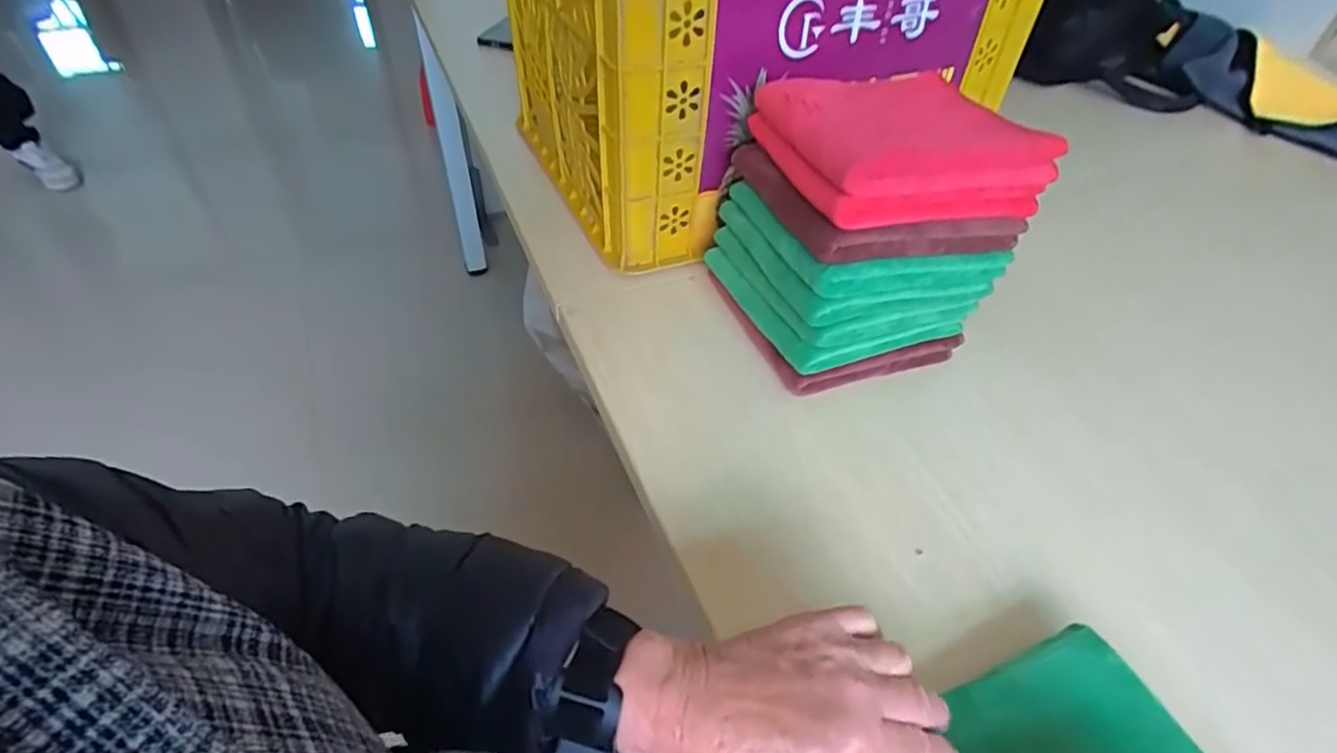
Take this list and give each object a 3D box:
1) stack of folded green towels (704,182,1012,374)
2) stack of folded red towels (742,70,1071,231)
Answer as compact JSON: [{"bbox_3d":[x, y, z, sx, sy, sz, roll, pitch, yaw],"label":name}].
[{"bbox_3d":[0.150,-0.106,0.595,0.164,0.098,0.191,-14,47,-17],"label":"stack of folded green towels"},{"bbox_3d":[0.175,-0.187,0.529,0.168,0.053,0.180,-9,46,-13],"label":"stack of folded red towels"}]

